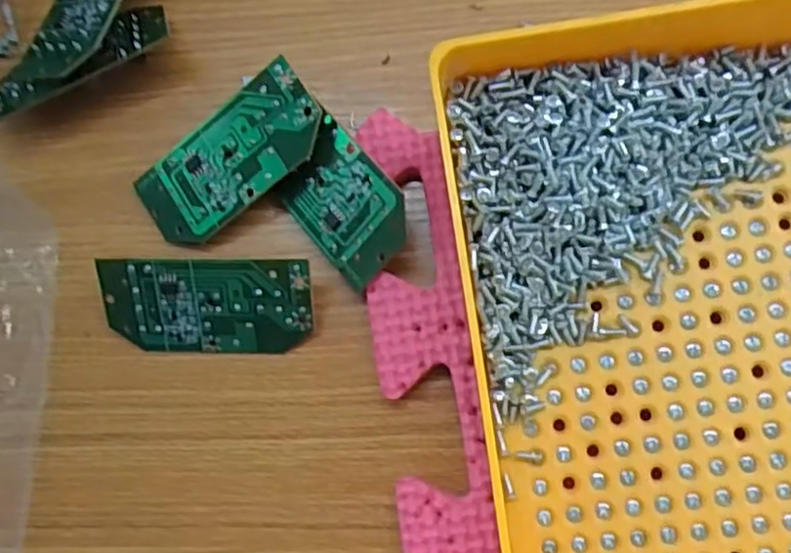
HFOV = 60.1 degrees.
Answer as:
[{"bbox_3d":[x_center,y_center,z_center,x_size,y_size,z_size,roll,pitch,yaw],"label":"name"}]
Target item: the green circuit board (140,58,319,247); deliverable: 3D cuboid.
[{"bbox_3d":[-0.047,-0.034,0.197,0.060,0.004,0.028,-41,80,10],"label":"green circuit board"}]

